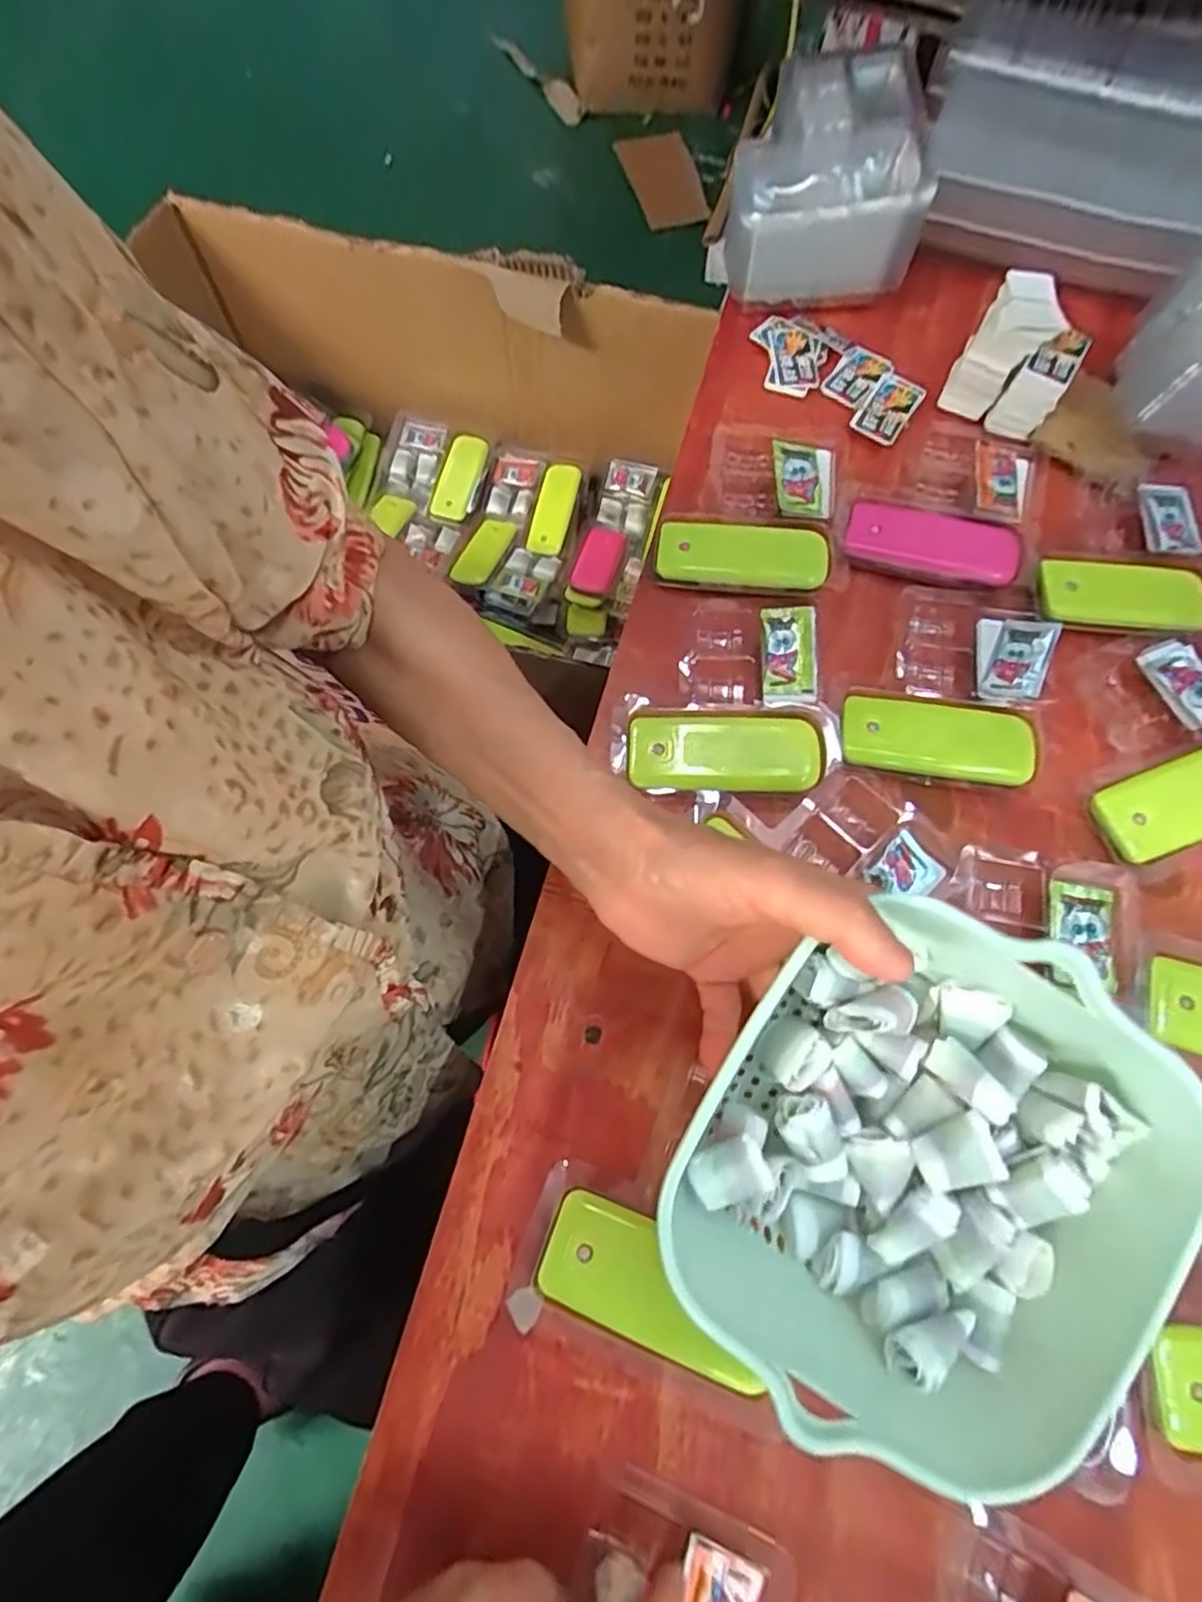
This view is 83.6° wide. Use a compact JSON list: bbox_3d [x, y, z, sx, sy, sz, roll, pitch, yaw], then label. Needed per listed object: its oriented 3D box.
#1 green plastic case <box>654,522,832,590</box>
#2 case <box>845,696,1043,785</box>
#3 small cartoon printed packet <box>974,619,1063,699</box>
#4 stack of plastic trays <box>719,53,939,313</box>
[{"bbox_3d":[0.087,-0.154,0.417,0.103,0.014,0.040,6,69,1],"label":"green plastic case"},{"bbox_3d":[0.189,-0.035,0.378,0.102,0.011,0.043,11,70,3],"label":"case"},{"bbox_3d":[0.239,-0.083,0.391,0.041,0.005,0.053,13,71,19],"label":"small cartoon printed packet"},{"bbox_3d":[0.155,-0.434,0.474,0.129,0.085,0.132,4,69,1],"label":"stack of plastic trays"}]

